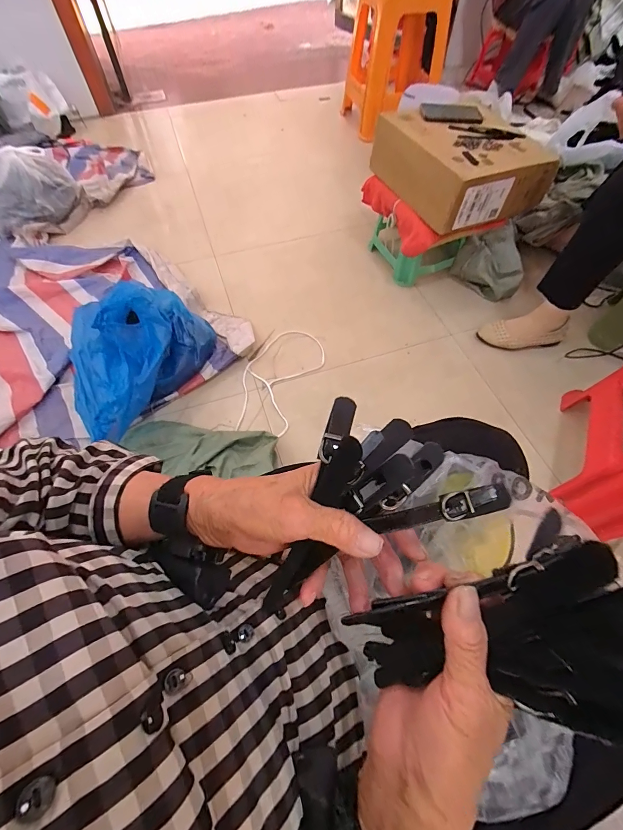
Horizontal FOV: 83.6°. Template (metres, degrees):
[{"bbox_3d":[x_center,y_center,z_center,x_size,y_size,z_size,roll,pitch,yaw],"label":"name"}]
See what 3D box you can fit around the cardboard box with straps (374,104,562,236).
[{"bbox_3d":[0.416,-0.701,0.967,0.355,0.150,0.375,-22,62,-13],"label":"cardboard box with straps"}]

